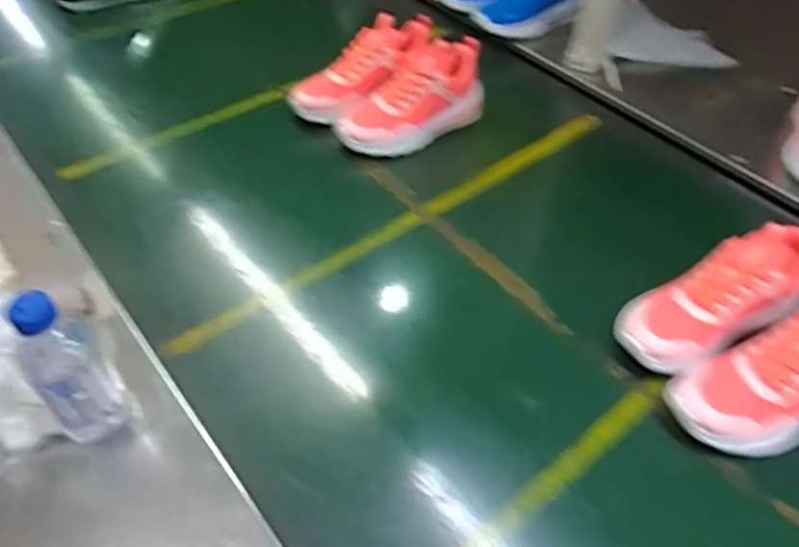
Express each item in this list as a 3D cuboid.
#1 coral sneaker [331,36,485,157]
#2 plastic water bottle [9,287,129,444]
[{"bbox_3d":[0.017,-0.260,0.910,0.223,0.098,0.118,-36,59,-26],"label":"coral sneaker"},{"bbox_3d":[-0.282,0.078,0.520,0.058,0.168,0.057,-34,58,-28],"label":"plastic water bottle"}]

